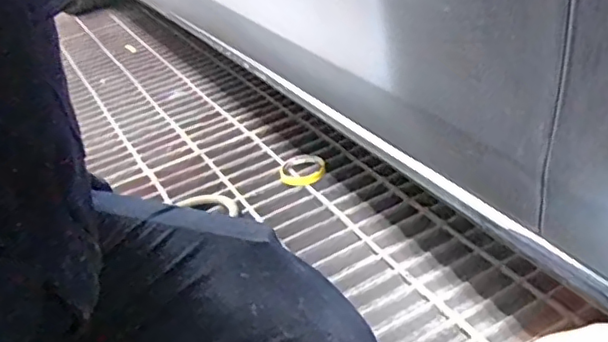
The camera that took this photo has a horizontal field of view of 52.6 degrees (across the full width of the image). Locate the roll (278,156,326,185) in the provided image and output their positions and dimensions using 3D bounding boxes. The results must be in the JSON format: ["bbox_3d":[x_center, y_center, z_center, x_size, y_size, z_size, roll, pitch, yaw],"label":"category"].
[{"bbox_3d":[-0.003,-0.002,1.105,0.083,0.016,0.083,-8,33,5],"label":"roll"}]

